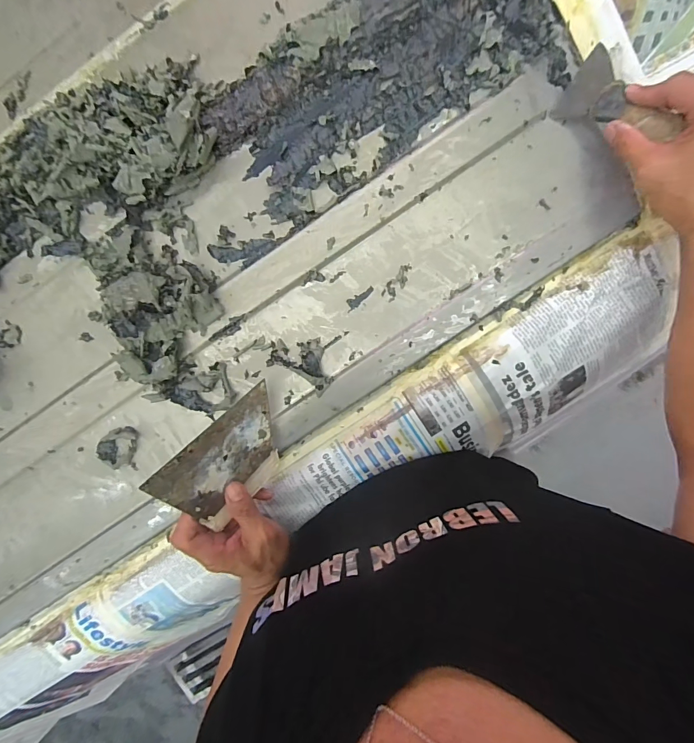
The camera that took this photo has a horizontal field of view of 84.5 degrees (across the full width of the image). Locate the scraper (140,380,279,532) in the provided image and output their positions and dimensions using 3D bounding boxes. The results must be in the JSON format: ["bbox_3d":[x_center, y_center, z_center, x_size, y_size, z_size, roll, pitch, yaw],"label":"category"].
[{"bbox_3d":[-0.110,0.087,0.363,0.004,0.130,0.093,9,129,34],"label":"scraper"}]

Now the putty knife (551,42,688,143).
[{"bbox_3d":[0.249,-0.243,0.353,0.101,0.023,0.057,45,134,19],"label":"putty knife"}]

